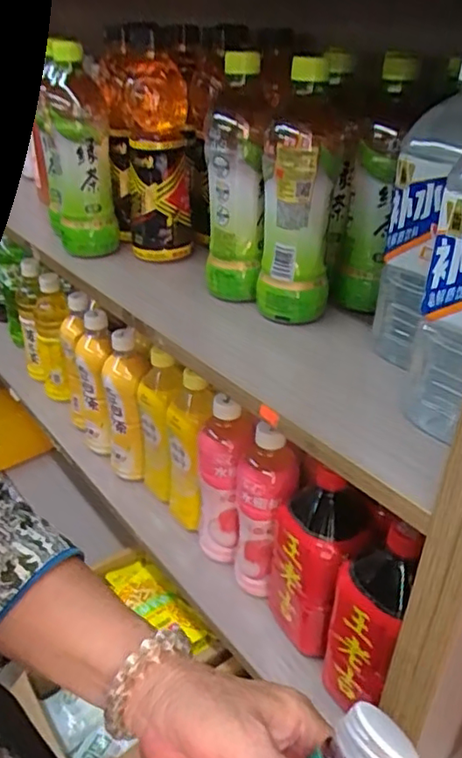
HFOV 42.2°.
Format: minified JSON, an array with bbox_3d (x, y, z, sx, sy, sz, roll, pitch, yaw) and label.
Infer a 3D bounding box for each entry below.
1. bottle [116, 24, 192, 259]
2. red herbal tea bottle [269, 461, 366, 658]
[{"bbox_3d":[-0.076,-0.233,0.619,0.064,0.211,0.059,-5,33,-8],"label":"bottle"},{"bbox_3d":[0.078,0.166,0.558,0.081,0.185,0.081,6,33,9],"label":"red herbal tea bottle"}]

